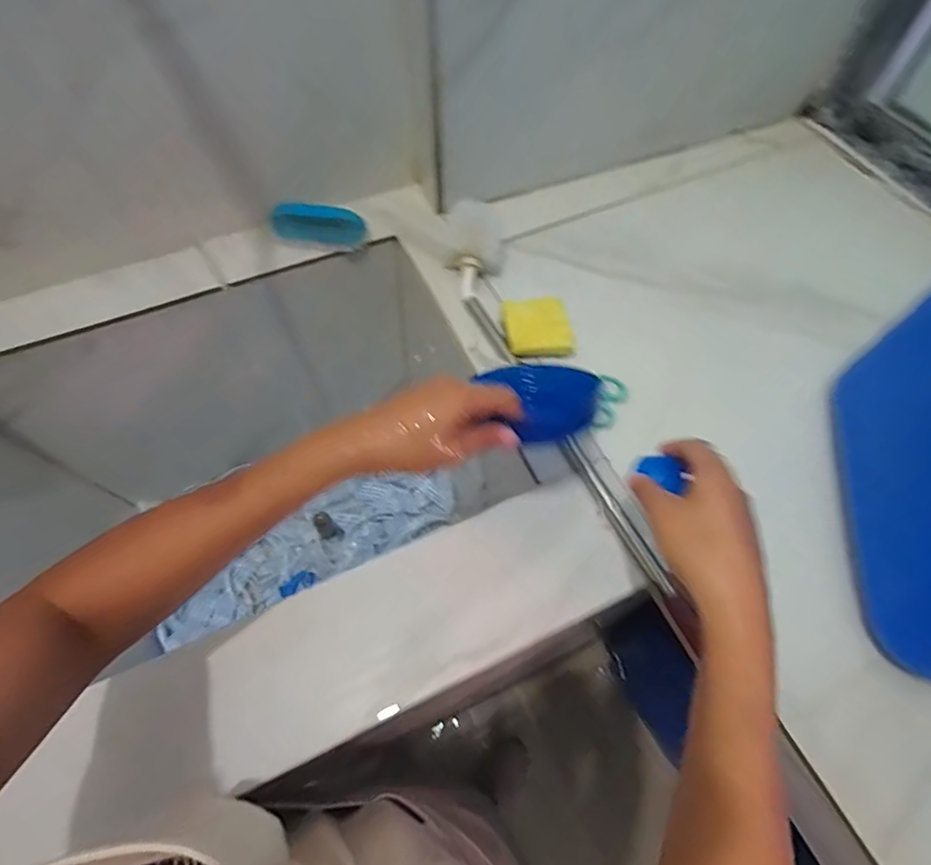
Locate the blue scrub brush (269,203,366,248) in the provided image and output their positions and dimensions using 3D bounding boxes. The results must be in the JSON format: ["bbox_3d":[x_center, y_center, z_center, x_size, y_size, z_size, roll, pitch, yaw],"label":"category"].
[{"bbox_3d":[-0.190,-0.272,0.684,0.119,0.044,0.031,2,60,-14],"label":"blue scrub brush"}]

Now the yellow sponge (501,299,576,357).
[{"bbox_3d":[0.086,-0.124,0.625,0.078,0.019,0.073,-6,62,-4],"label":"yellow sponge"}]

